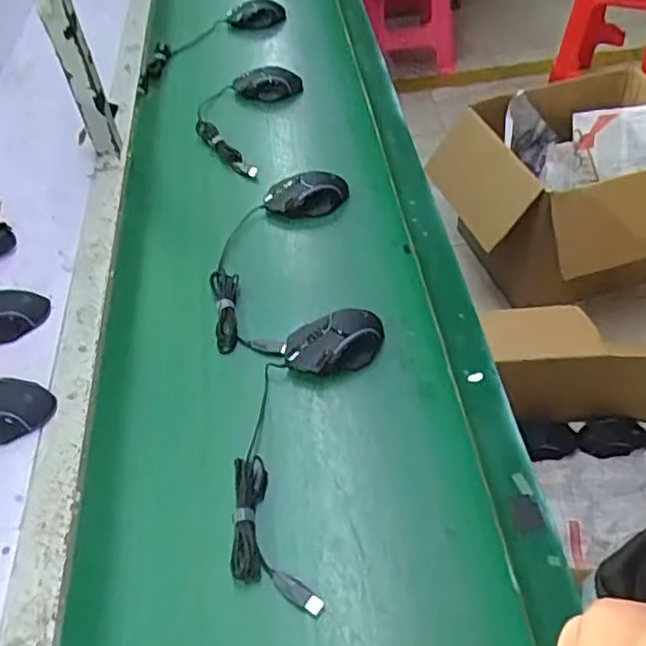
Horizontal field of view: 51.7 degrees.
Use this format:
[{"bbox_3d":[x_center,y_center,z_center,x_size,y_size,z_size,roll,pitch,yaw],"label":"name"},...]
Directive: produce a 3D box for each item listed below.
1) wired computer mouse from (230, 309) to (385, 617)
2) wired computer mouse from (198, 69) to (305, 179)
[{"bbox_3d":[-0.023,0.110,0.679,0.114,0.040,0.320,8,50,12],"label":"wired computer mouse"},{"bbox_3d":[-0.138,-0.349,1.114,0.146,0.037,0.260,11,50,15],"label":"wired computer mouse"}]

